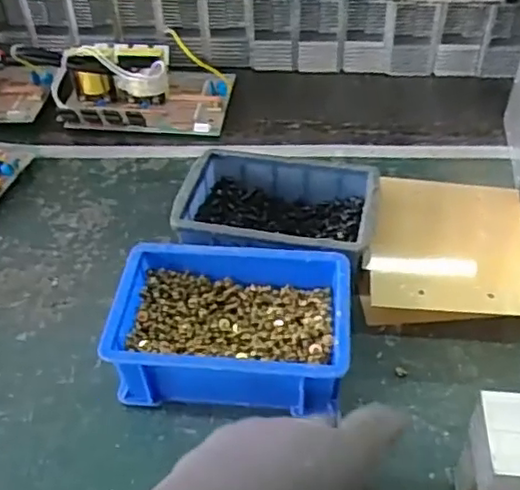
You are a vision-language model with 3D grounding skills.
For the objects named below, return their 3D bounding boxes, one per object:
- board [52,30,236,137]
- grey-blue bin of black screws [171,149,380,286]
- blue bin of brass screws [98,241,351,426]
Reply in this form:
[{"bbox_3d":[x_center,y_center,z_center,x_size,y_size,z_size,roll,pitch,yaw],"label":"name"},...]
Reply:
[{"bbox_3d":[-0.117,-0.175,0.646,0.169,0.059,0.126,4,46,7],"label":"board"},{"bbox_3d":[0.014,-0.018,0.489,0.144,0.054,0.103,7,47,10],"label":"grey-blue bin of black screws"},{"bbox_3d":[-0.016,0.051,0.420,0.144,0.057,0.103,3,46,7],"label":"blue bin of brass screws"}]

